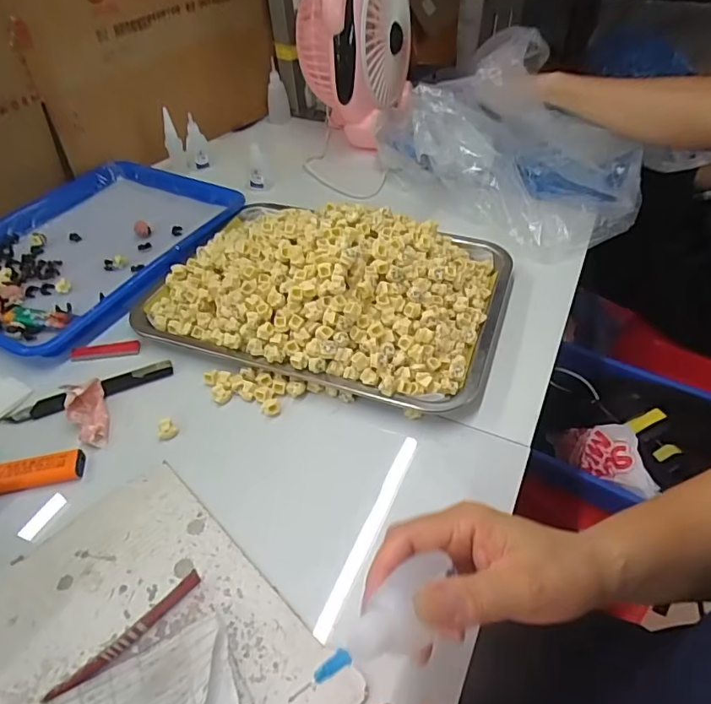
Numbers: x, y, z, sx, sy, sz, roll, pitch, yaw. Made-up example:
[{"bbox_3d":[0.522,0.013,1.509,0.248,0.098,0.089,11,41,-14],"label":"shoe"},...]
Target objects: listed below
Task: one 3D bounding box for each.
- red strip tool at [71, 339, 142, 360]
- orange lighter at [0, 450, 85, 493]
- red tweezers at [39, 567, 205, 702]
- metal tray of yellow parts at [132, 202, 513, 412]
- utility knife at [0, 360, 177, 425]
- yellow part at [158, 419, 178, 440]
[{"bbox_3d":[-0.247,-0.002,0.508,0.067,0.006,0.016,-5,45,-4],"label":"red strip tool"},{"bbox_3d":[-0.257,0.096,0.402,0.080,0.013,0.023,-11,46,-10],"label":"orange lighter"},{"bbox_3d":[-0.140,0.175,0.319,0.011,0.009,0.098,32,54,29],"label":"red tweezers"},{"bbox_3d":[-0.030,-0.082,0.520,0.349,0.082,0.249,14,47,15],"label":"metal tray of yellow parts"},{"bbox_3d":[-0.239,0.036,0.463,0.143,0.009,0.020,-19,47,-16],"label":"utility knife"},{"bbox_3d":[-0.159,0.064,0.431,0.015,0.009,0.015,-1,45,1],"label":"yellow part"}]

